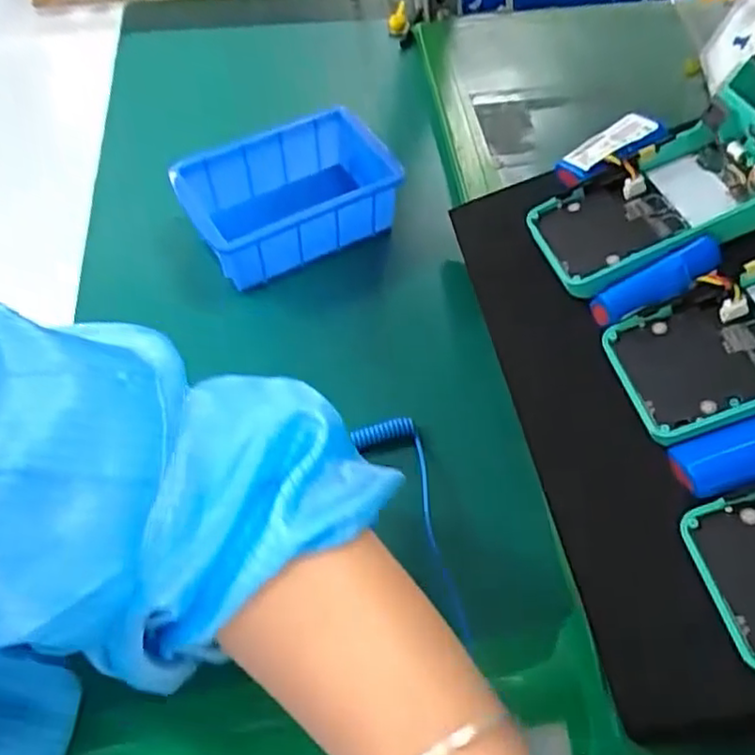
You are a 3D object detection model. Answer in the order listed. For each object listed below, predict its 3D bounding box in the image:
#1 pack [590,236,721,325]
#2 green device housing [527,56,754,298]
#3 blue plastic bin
[{"bbox_3d":[0.153,-0.052,0.372,0.071,0.020,0.023,-30,61,9],"label":"pack"},{"bbox_3d":[0.181,-0.109,0.405,0.166,0.055,0.084,-28,57,21],"label":"green device housing"},{"bbox_3d":[-0.064,-0.124,0.498,0.139,0.067,0.094,-24,62,-17],"label":"blue plastic bin"}]

